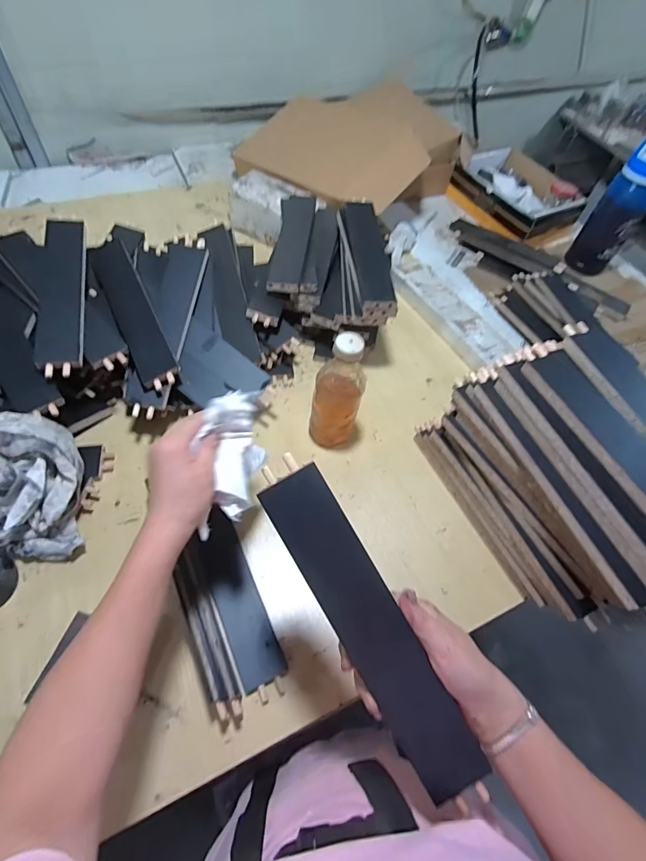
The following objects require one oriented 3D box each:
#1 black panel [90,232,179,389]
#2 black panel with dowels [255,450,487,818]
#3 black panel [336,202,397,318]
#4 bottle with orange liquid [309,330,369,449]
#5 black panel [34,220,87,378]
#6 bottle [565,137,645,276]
[{"bbox_3d":[-0.296,-0.192,0.651,0.059,0.019,0.304,-31,66,-4],"label":"black panel"},{"bbox_3d":[0.039,0.158,0.337,0.055,0.010,0.291,-29,88,-3],"label":"black panel with dowels"},{"bbox_3d":[0.077,-0.310,0.735,0.066,0.031,0.283,-3,58,-6],"label":"black panel"},{"bbox_3d":[0.021,-0.047,0.616,0.069,0.205,0.059,16,58,5],"label":"bottle with orange liquid"},{"bbox_3d":[-0.384,-0.204,0.618,0.060,0.016,0.287,-8,66,-11],"label":"black panel"},{"bbox_3d":[0.688,-0.517,0.961,0.097,0.261,0.099,26,60,12],"label":"bottle"}]

